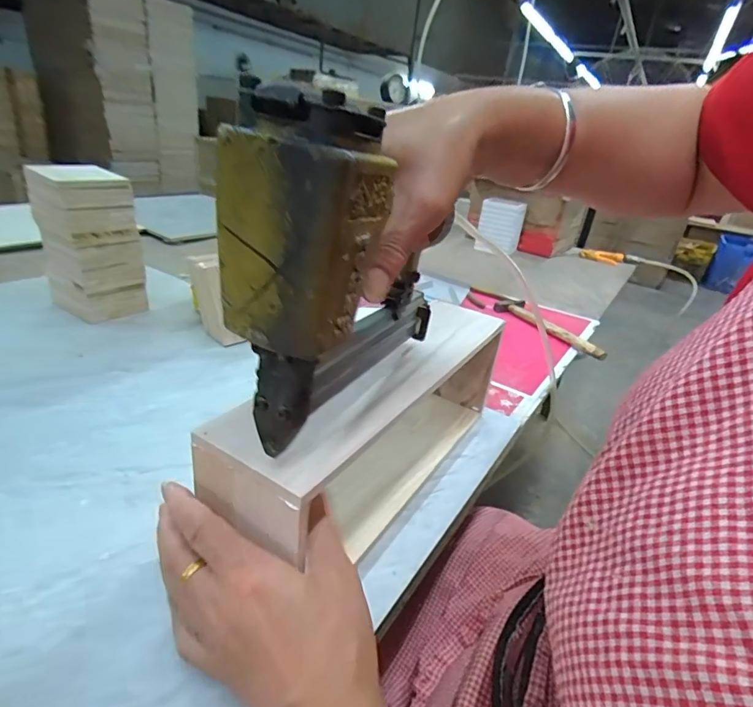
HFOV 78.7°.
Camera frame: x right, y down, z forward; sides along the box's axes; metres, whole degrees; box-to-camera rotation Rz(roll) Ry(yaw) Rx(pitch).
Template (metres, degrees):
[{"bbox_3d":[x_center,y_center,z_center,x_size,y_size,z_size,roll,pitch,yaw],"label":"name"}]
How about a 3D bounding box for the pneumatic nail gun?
[{"bbox_3d":[0.003,-0.057,0.268,0.058,0.156,0.199,19,29,21],"label":"pneumatic nail gun"}]

